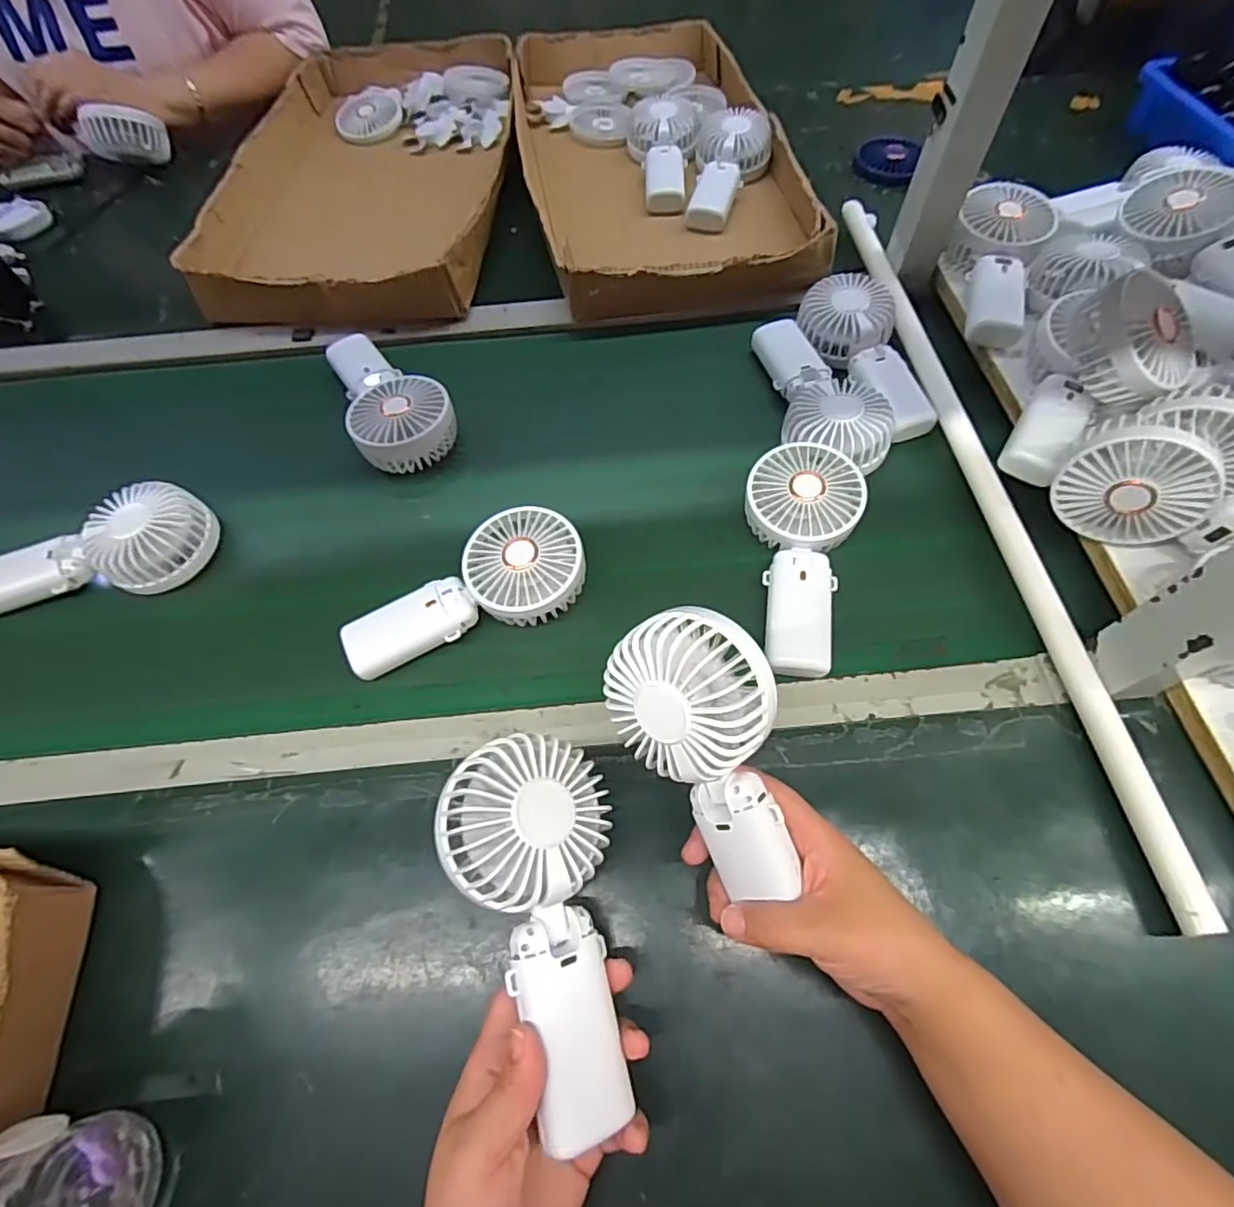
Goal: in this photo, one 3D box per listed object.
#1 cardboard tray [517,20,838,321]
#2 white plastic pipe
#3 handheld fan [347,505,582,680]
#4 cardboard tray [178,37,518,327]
[{"bbox_3d":[0.043,-0.539,0.721,0.286,0.065,0.533,-9,62,-2],"label":"cardboard tray"},{"bbox_3d":[0.294,-0.122,0.489,0.024,0.024,0.682,-7,62,-1],"label":"white plastic pipe"},{"bbox_3d":[-0.115,-0.012,0.456,0.181,0.032,0.082,-20,63,-7],"label":"handheld fan"},{"bbox_3d":[-0.298,-0.527,0.727,0.334,0.069,0.522,-1,62,3],"label":"cardboard tray"}]

